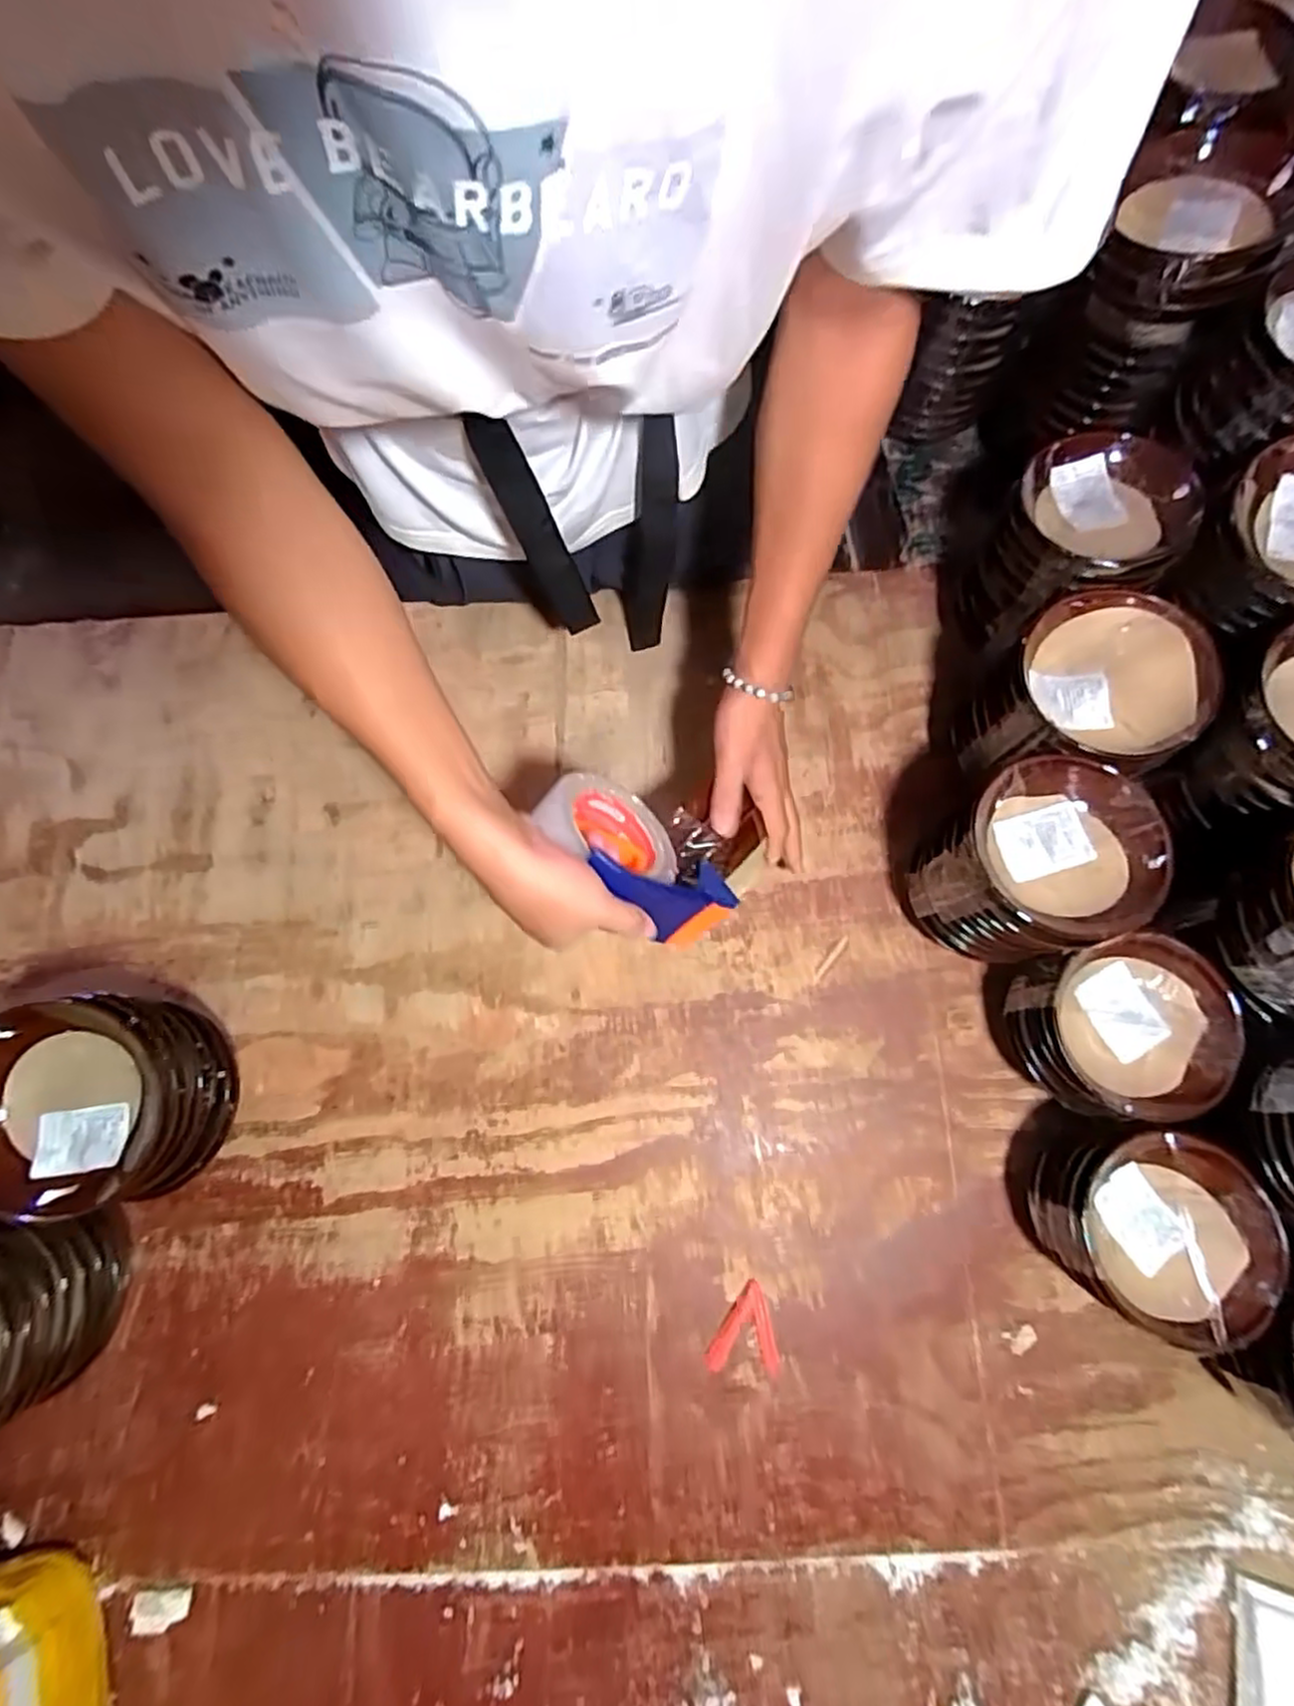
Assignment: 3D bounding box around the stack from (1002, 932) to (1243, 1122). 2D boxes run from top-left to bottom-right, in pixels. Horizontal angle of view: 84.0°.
[{"bbox_3d":[0.386,0.151,0.616,0.136,0.132,0.134,-13,76,-1],"label":"stack"}]

